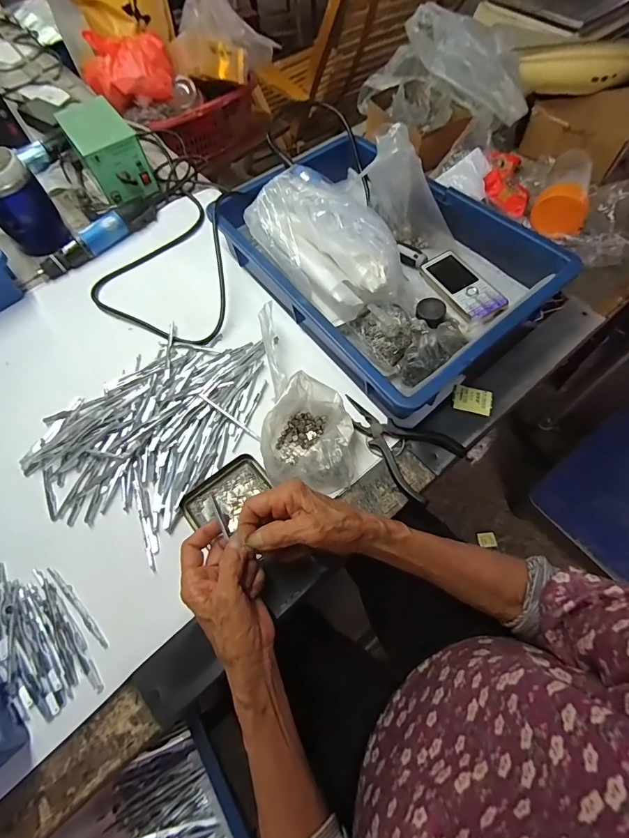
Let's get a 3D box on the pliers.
[{"bbox_3d":[0.091,0.022,0.454,0.143,0.014,0.079,40,71,21],"label":"pliers"}]

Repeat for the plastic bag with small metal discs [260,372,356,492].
[{"bbox_3d":[-0.004,0.017,0.440,0.099,0.060,0.109,6,63,6],"label":"plastic bag with small metal discs"}]

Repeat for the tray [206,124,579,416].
[{"bbox_3d":[0.083,-0.227,0.515,0.280,0.136,0.410,-35,66,-14],"label":"tray"}]

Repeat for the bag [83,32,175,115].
[{"bbox_3d":[-0.373,-0.693,0.782,0.174,0.082,0.123,-18,63,-6],"label":"bag"}]

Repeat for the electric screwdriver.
[{"bbox_3d":[-0.351,-0.291,0.628,0.255,0.035,0.033,-37,67,-15],"label":"electric screwdriver"}]

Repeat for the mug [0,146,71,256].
[{"bbox_3d":[-0.470,-0.338,0.612,0.096,0.128,0.094,-39,67,-16],"label":"mug"}]

